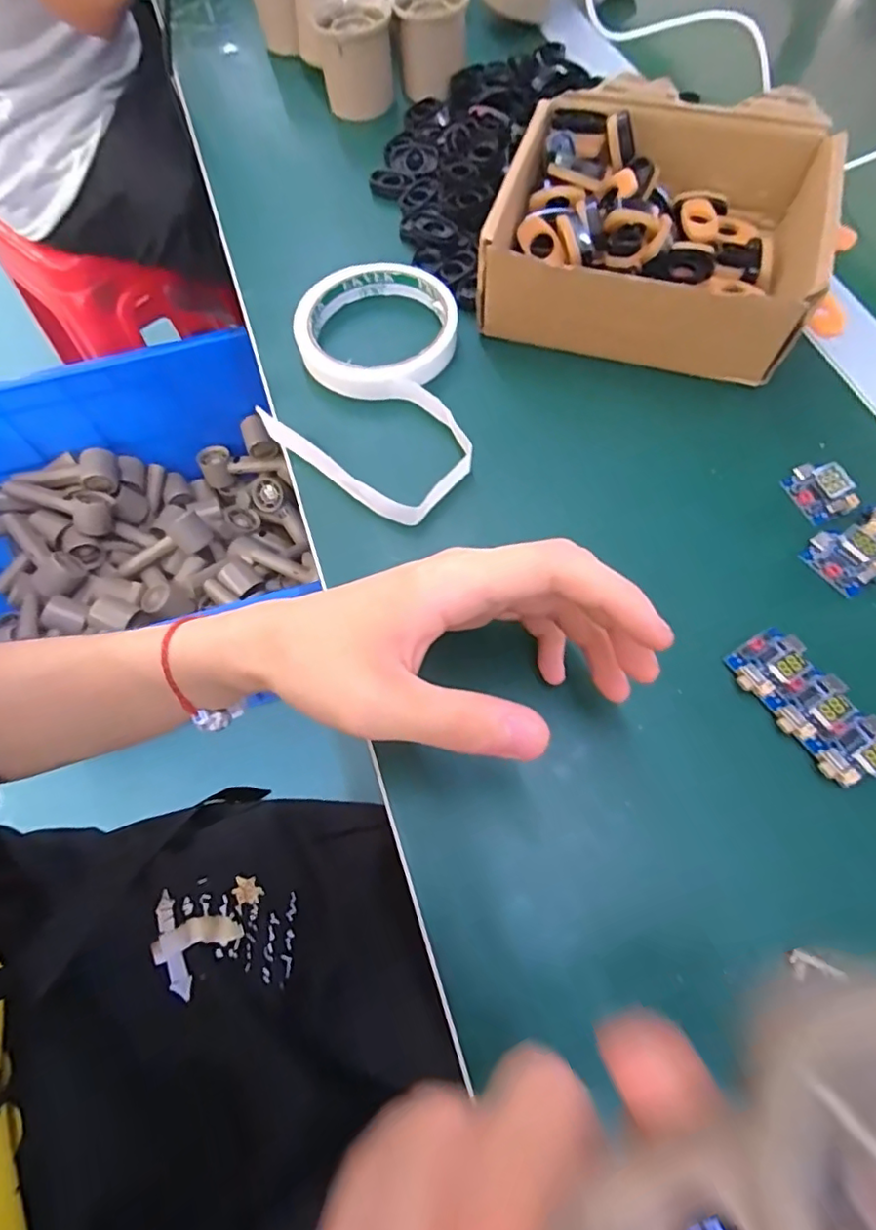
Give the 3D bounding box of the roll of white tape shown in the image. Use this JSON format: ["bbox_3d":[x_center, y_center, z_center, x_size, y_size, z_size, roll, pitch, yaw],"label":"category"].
[{"bbox_3d":[-0.040,-0.126,0.319,0.105,0.016,0.173,-4,66,0],"label":"roll of white tape"}]

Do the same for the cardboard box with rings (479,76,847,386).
[{"bbox_3d":[0.123,-0.217,0.321,0.161,0.052,0.153,19,68,10],"label":"cardboard box with rings"}]

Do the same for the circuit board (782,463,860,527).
[{"bbox_3d":[0.184,-0.062,0.279,0.021,0.015,0.030,-22,67,-8],"label":"circuit board"}]

